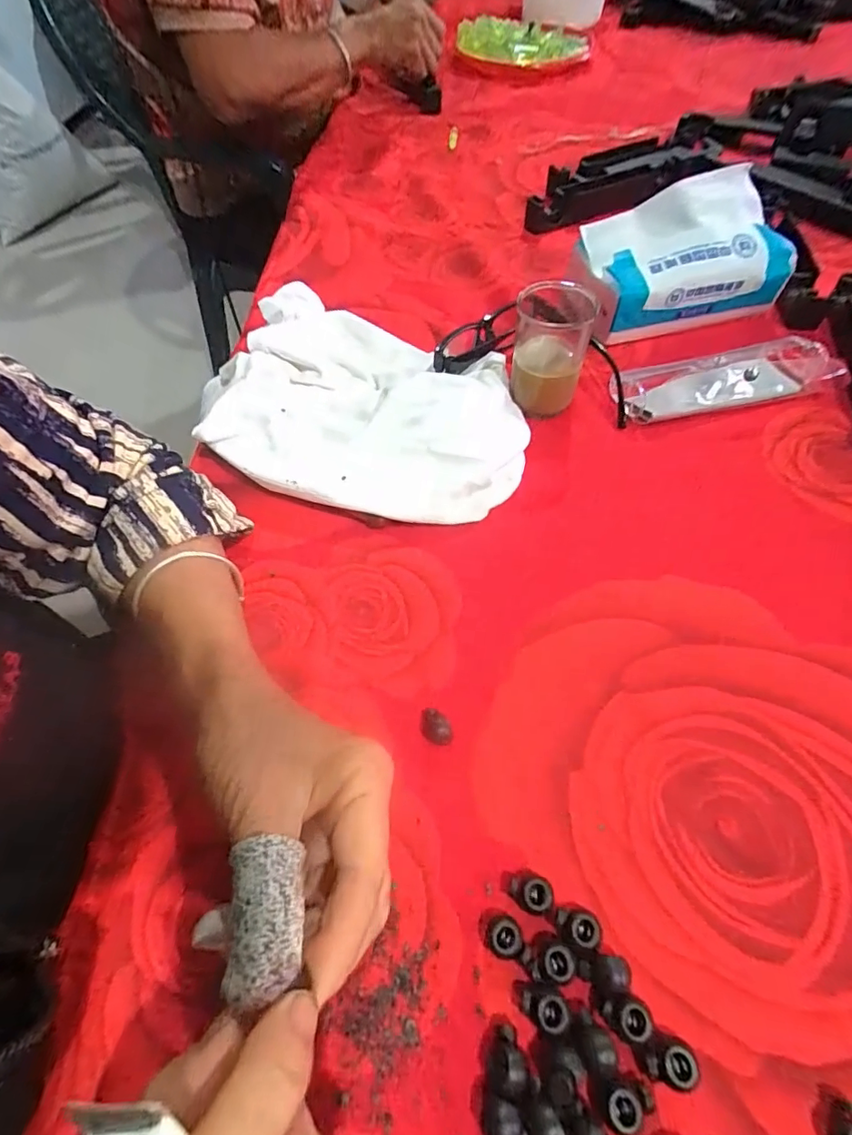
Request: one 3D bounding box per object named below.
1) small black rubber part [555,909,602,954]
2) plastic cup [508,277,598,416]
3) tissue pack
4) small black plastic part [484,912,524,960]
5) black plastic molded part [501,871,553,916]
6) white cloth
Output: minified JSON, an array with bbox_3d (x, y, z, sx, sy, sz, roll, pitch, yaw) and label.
[{"bbox_3d":[0.065,0.154,0.216,0.017,0.008,0.014,2,57,5],"label":"small black rubber part"},{"bbox_3d":[0.089,-0.156,0.372,0.052,0.078,0.051,-2,57,3],"label":"plastic cup"},{"bbox_3d":[0.210,-0.254,0.421,0.162,0.084,0.079,-12,56,-4],"label":"tissue pack"},{"bbox_3d":[0.033,0.158,0.218,0.017,0.011,0.015,26,62,19],"label":"small black plastic part"},{"bbox_3d":[0.045,0.143,0.226,0.022,0.010,0.015,23,61,18],"label":"black plastic molded part"},{"bbox_3d":[-0.051,-0.119,0.374,0.250,0.050,0.171,16,59,14],"label":"white cloth"}]

